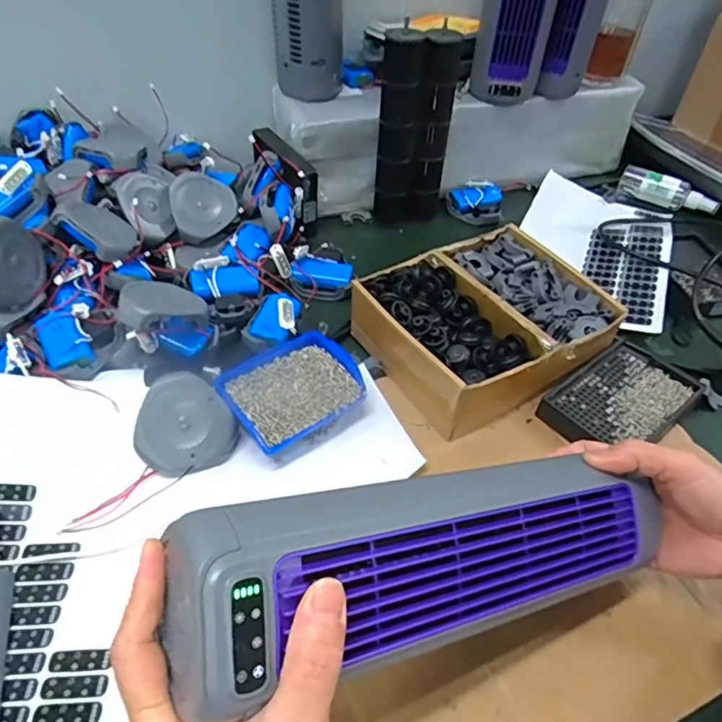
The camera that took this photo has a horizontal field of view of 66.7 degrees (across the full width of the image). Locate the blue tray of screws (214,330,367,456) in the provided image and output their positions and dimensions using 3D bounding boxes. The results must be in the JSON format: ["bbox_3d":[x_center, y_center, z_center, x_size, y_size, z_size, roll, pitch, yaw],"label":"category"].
[{"bbox_3d":[-0.059,0.025,0.475,0.109,0.031,0.092,-27,53,-27],"label":"blue tray of screws"}]

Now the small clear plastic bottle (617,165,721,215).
[{"bbox_3d":[0.439,-0.243,0.782,0.133,0.037,0.029,30,51,23],"label":"small clear plastic bottle"}]

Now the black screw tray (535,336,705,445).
[{"bbox_3d":[0.246,0.034,0.516,0.149,0.026,0.094,-30,54,-29],"label":"black screw tray"}]

